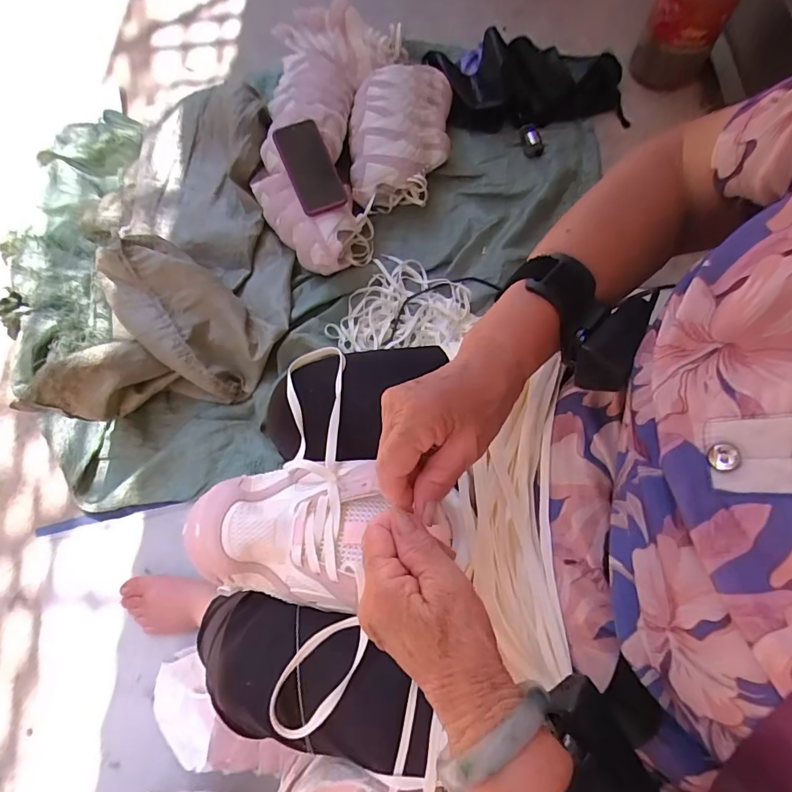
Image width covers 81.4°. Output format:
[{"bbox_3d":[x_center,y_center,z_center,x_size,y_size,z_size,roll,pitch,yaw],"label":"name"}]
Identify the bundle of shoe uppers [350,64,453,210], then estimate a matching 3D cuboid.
[{"bbox_3d":[0.011,-0.569,1.001,0.212,0.111,0.372,4,70,0],"label":"bundle of shoe uppers"}]

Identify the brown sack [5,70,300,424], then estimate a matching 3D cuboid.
[{"bbox_3d":[-0.373,-0.280,0.861,0.338,0.179,0.667,-1,70,-1],"label":"brown sack"}]

